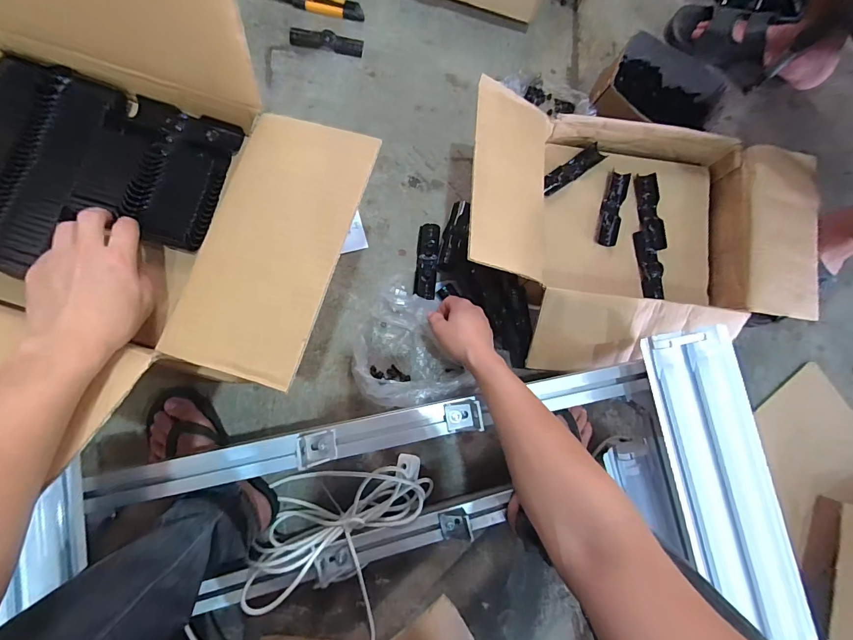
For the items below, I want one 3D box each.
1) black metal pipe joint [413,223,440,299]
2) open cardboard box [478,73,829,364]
[{"bbox_3d":[0.001,-0.101,0.666,0.035,0.028,0.133,6,82,-5],"label":"black metal pipe joint"},{"bbox_3d":[0.326,-0.127,0.592,0.545,0.147,0.378,0,82,-5],"label":"open cardboard box"}]

